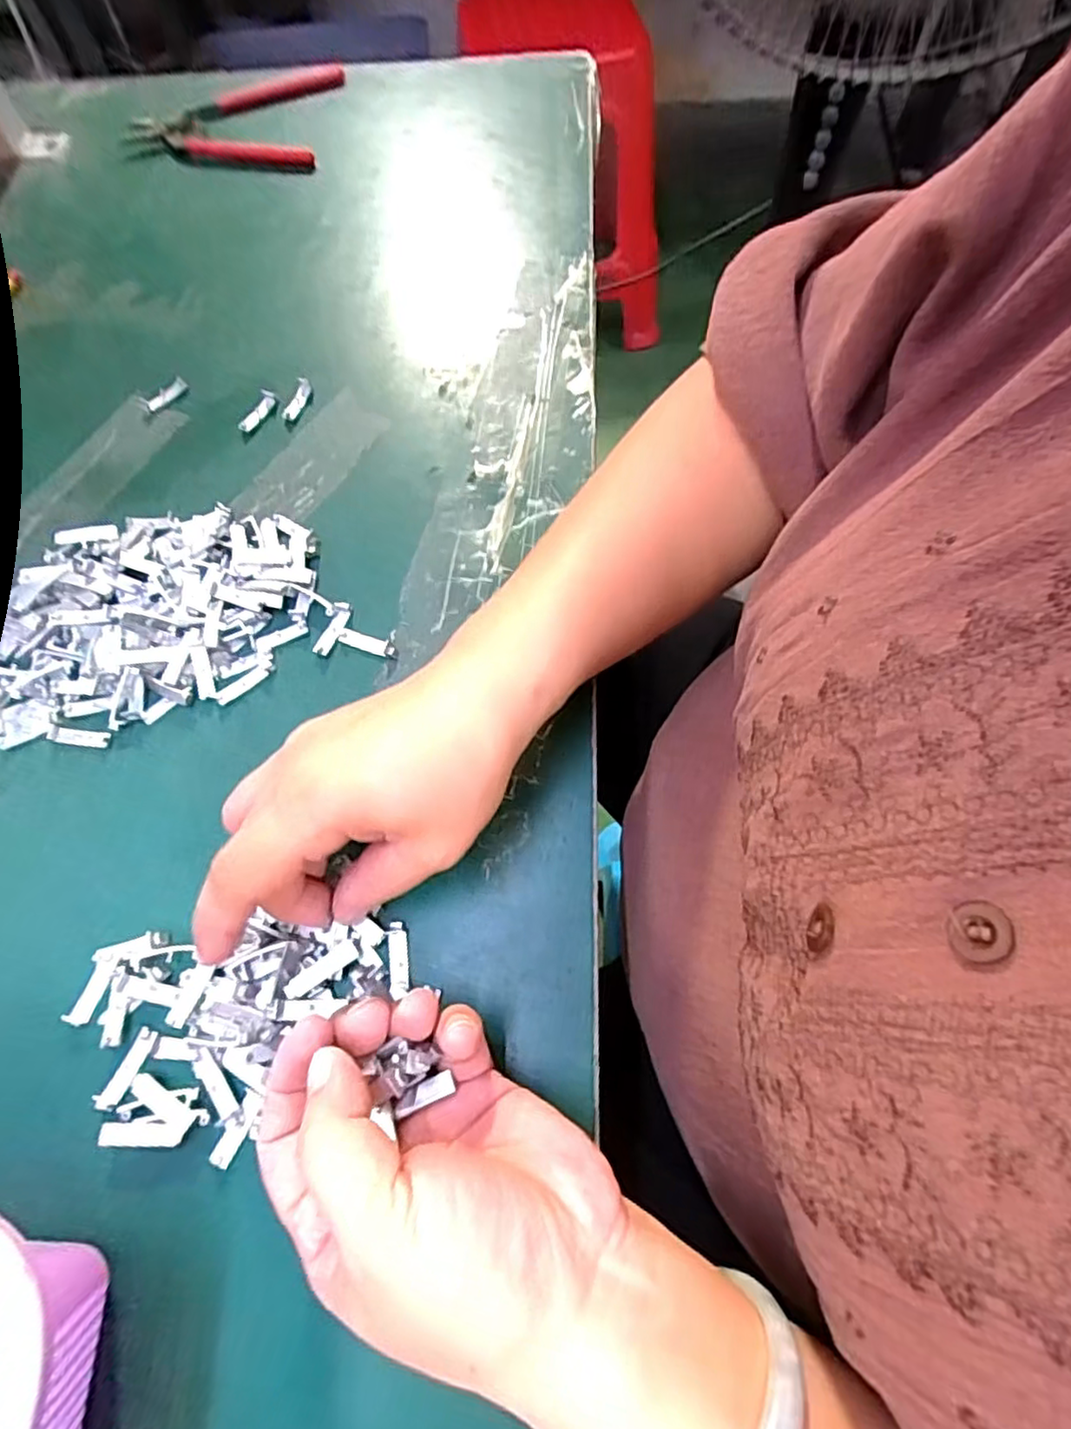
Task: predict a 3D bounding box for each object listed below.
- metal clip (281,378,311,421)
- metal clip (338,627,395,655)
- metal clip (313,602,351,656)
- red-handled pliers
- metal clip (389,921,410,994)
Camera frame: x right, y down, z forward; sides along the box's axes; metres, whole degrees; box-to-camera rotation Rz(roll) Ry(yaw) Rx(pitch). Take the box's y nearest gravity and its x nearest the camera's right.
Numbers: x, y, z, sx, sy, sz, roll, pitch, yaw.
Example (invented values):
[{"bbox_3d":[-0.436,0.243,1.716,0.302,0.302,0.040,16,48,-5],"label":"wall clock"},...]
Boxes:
[{"bbox_3d":[-0.138,-0.183,0.374,0.009,0.006,0.031,12,69,8],"label":"metal clip"},{"bbox_3d":[-0.081,-0.035,0.309,0.028,0.004,0.009,15,69,9],"label":"metal clip"},{"bbox_3d":[-0.098,-0.042,0.312,0.008,0.004,0.028,18,70,10],"label":"metal clip"},{"bbox_3d":[-0.224,-0.442,0.479,0.147,0.015,0.104,6,68,6],"label":"red-handled pliers"},{"bbox_3d":[-0.054,0.095,0.253,0.007,0.004,0.026,-8,68,0],"label":"metal clip"}]

